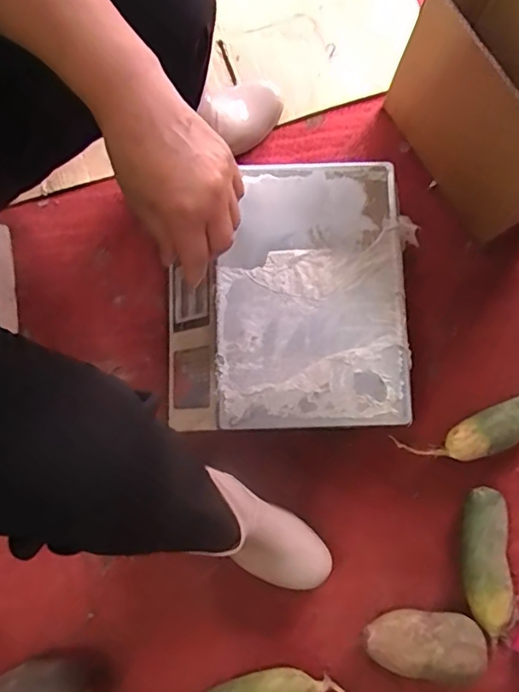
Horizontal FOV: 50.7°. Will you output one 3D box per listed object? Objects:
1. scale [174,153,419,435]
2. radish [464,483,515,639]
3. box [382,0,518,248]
[{"bbox_3d":[0.029,-0.062,0.713,0.299,0.085,0.329,-1,80,0],"label":"scale"},{"bbox_3d":[0.285,0.270,0.699,0.055,0.052,0.172,-2,80,0],"label":"radish"},{"bbox_3d":[0.303,-0.300,0.701,0.124,0.247,0.270,-31,81,-5],"label":"box"}]

